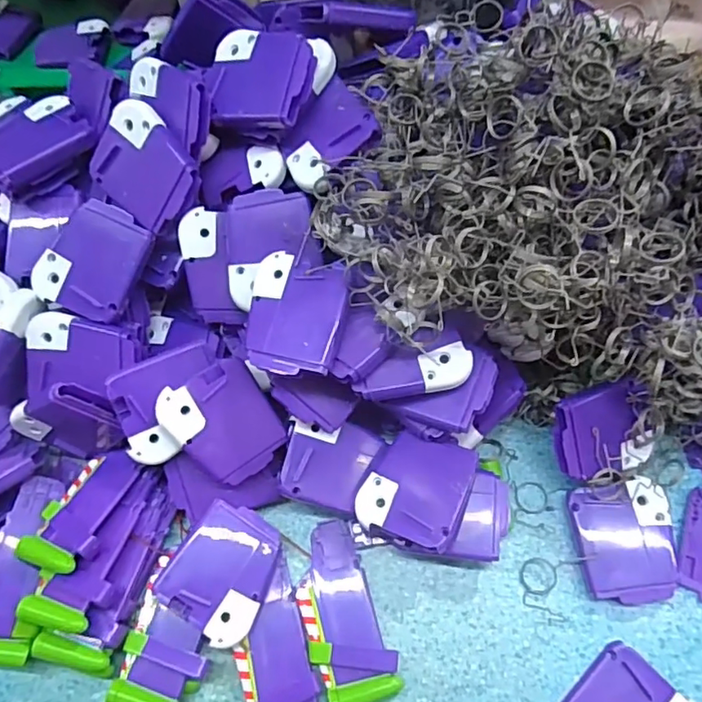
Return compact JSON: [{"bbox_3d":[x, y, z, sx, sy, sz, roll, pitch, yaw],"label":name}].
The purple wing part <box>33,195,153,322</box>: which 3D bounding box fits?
[{"bbox_3d":[-0.140,-0.050,0.306,0.049,0.008,0.059,24,86,1],"label":"purple wing part"}]

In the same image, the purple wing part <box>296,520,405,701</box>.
[{"bbox_3d":[-0.006,0.138,0.295,0.039,0.010,0.087,-21,68,-7],"label":"purple wing part"}]

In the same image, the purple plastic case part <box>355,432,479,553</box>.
[{"bbox_3d":[0.034,0.072,0.295,0.051,0.006,0.057,18,66,26],"label":"purple plastic case part"}]

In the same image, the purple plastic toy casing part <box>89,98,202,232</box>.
[{"bbox_3d":[-0.110,-0.099,0.302,0.060,0.008,0.054,34,110,7],"label":"purple plastic toy casing part"}]

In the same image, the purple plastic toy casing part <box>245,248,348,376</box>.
[{"bbox_3d":[-0.028,-0.019,0.279,0.048,0.013,0.059,11,66,8],"label":"purple plastic toy casing part"}]

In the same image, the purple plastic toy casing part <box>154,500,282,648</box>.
[{"bbox_3d":[-0.065,0.113,0.290,0.050,0.004,0.060,34,57,-1],"label":"purple plastic toy casing part"}]

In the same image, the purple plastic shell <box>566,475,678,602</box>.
[{"bbox_3d":[0.149,0.103,0.302,0.051,0.016,0.060,-6,67,-1],"label":"purple plastic shell"}]

